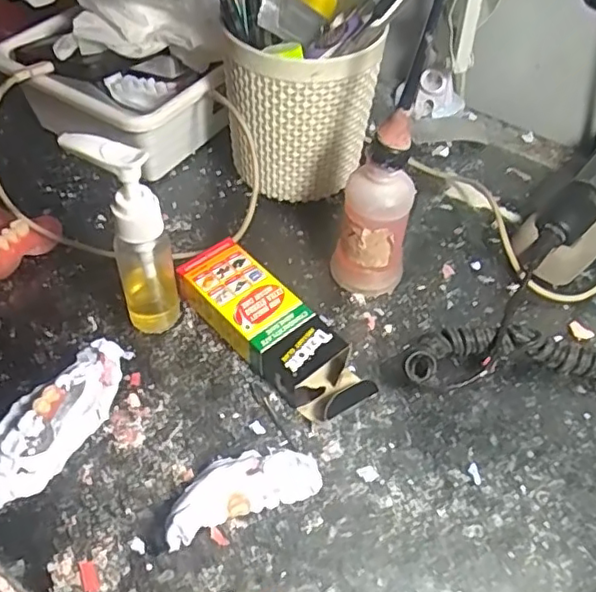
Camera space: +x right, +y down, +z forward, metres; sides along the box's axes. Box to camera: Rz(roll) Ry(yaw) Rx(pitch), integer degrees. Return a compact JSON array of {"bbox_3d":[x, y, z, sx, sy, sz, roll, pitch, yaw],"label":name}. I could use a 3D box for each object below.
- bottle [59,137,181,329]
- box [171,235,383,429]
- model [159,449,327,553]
[{"bbox_3d":[-0.083,-0.030,0.309,0.029,0.116,0.036,-30,59,-24],"label":"bottle"},{"bbox_3d":[-0.015,0.019,0.334,0.040,0.026,0.120,-33,60,-26],"label":"box"},{"bbox_3d":[-0.026,0.089,0.276,0.070,0.025,0.024,-19,55,-18],"label":"model"}]

